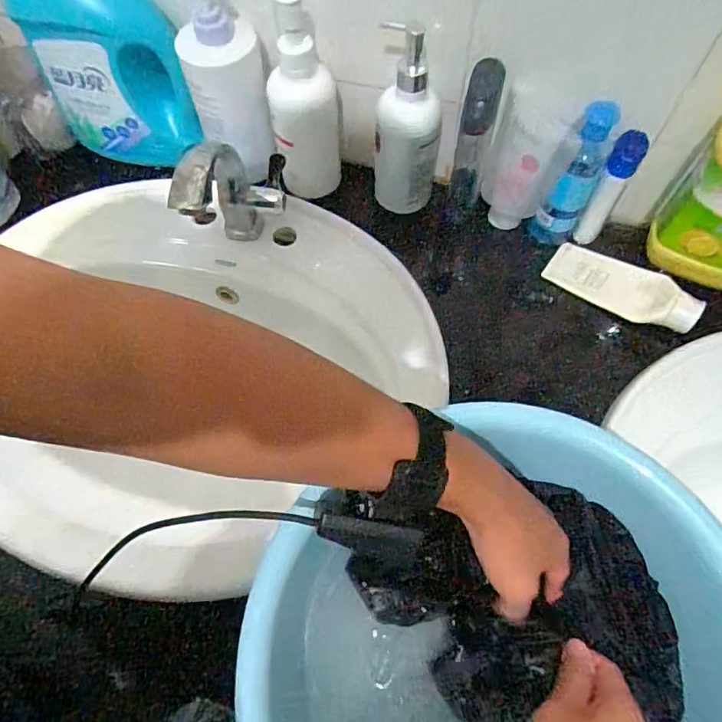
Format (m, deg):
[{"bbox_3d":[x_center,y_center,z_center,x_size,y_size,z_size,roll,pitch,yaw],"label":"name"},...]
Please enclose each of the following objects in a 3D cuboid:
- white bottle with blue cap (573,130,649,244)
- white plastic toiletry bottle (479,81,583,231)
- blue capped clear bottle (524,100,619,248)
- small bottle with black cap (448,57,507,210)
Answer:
[{"bbox_3d":[0.253,-0.172,0.539,0.033,0.133,0.036,32,72,13],"label":"white bottle with blue cap"},{"bbox_3d":[0.168,-0.203,0.541,0.077,0.134,0.049,18,69,8],"label":"white plastic toiletry bottle"},{"bbox_3d":[0.214,-0.178,0.523,0.043,0.158,0.038,37,73,14],"label":"blue capped clear bottle"},{"bbox_3d":[0.116,-0.227,0.547,0.040,0.160,0.046,13,69,6],"label":"small bottle with black cap"}]

